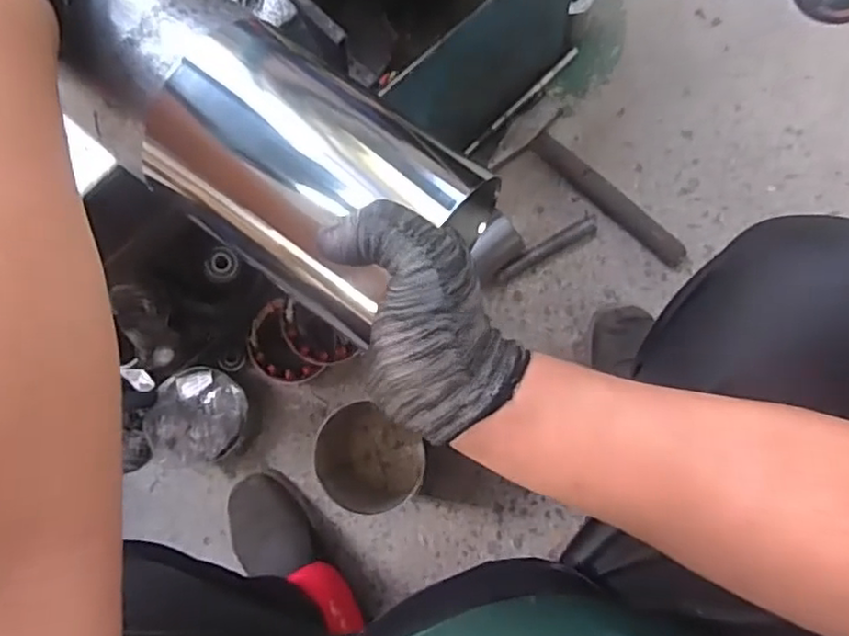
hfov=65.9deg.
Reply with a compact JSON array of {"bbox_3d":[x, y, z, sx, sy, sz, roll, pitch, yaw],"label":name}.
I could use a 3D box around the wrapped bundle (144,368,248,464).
[{"bbox_3d":[-0.291,0.128,0.864,0.126,0.061,0.122,2,84,6],"label":"wrapped bundle"}]

